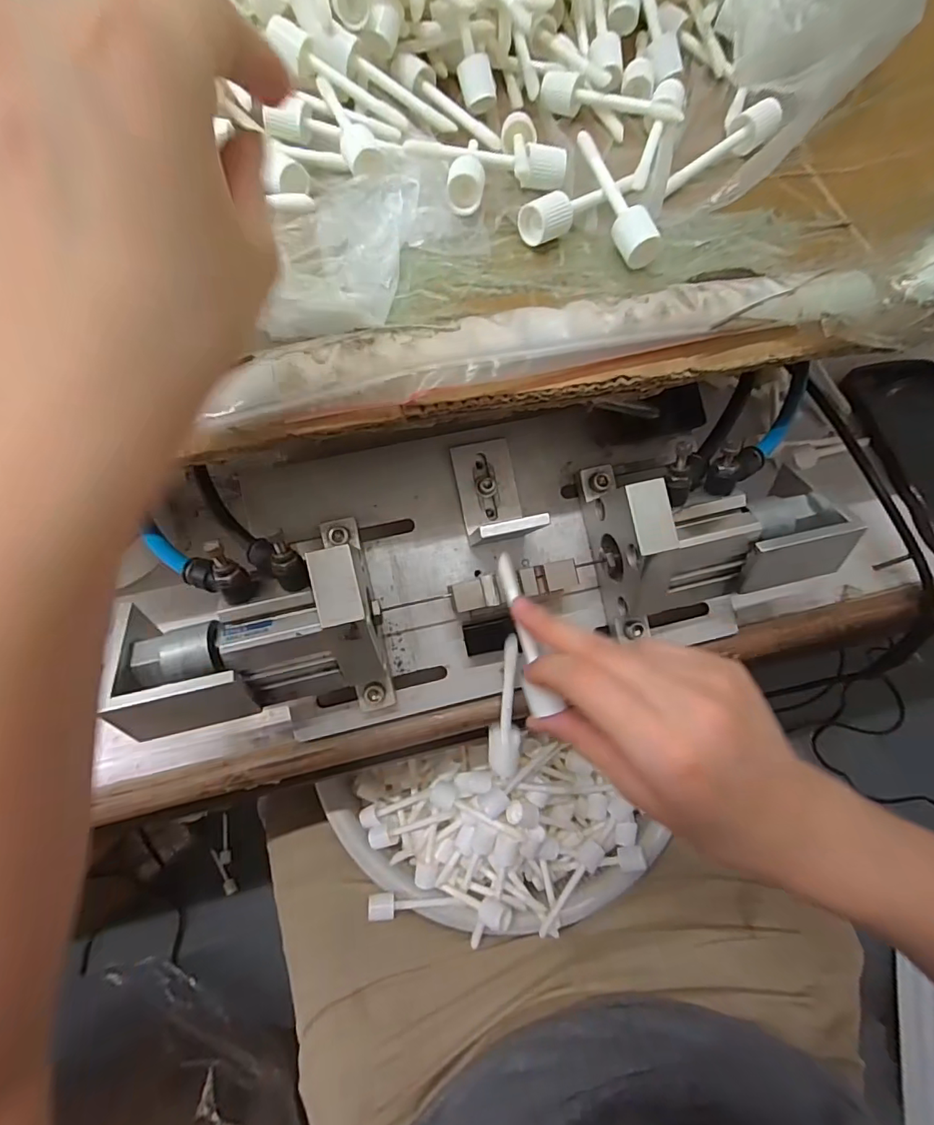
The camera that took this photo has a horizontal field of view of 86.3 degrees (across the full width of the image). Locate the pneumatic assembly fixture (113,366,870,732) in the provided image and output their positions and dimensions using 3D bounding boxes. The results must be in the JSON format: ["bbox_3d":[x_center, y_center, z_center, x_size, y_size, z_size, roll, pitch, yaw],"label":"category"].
[{"bbox_3d":[0.012,-0.001,0.285,0.376,0.102,0.141,-12,72,-6],"label":"pneumatic assembly fixture"}]

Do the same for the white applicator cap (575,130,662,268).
[{"bbox_3d":[0.073,-0.186,0.253,0.019,0.014,0.082,-19,73,-8],"label":"white applicator cap"}]

